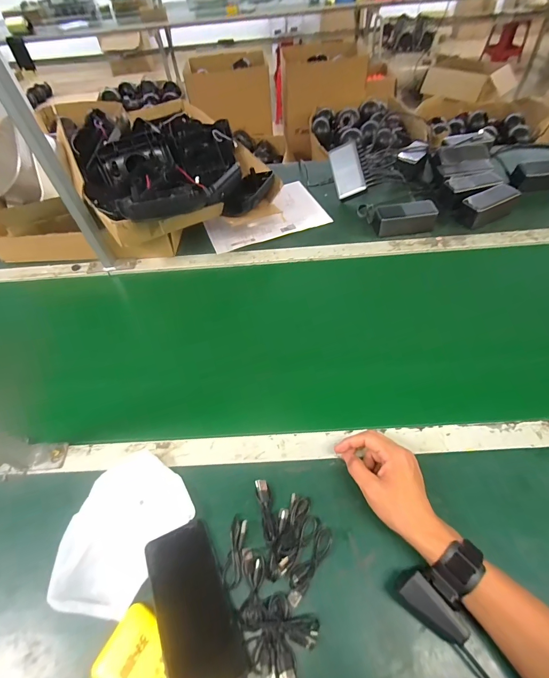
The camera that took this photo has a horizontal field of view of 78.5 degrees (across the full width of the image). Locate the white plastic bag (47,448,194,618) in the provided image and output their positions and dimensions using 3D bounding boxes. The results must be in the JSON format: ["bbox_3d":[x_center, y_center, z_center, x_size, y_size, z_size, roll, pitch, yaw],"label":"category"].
[{"bbox_3d":[-0.192,0.233,0.419,0.124,0.036,0.168,23,57,22],"label":"white plastic bag"}]

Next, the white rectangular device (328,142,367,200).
[{"bbox_3d":[0.179,-0.420,0.836,0.072,0.013,0.127,-15,87,32],"label":"white rectangular device"}]

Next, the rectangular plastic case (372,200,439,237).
[{"bbox_3d":[0.292,-0.268,0.757,0.130,0.055,0.058,-6,51,1],"label":"rectangular plastic case"}]

